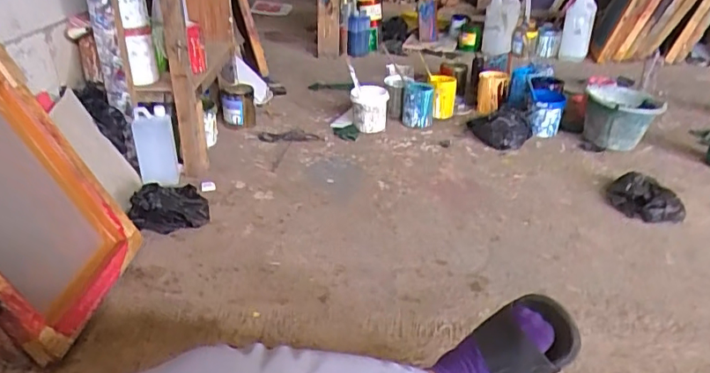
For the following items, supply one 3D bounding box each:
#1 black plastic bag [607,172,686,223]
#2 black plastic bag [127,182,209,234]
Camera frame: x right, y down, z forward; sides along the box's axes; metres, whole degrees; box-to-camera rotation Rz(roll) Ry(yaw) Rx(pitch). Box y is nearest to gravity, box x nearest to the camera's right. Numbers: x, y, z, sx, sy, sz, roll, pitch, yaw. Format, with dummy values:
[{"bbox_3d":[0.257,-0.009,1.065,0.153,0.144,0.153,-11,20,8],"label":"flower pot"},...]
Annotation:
[{"bbox_3d":[0.744,0.034,1.369,0.114,0.059,0.189,-25,36,-36],"label":"black plastic bag"},{"bbox_3d":[-0.458,0.049,1.299,0.183,0.082,0.142,-13,32,-22],"label":"black plastic bag"}]

